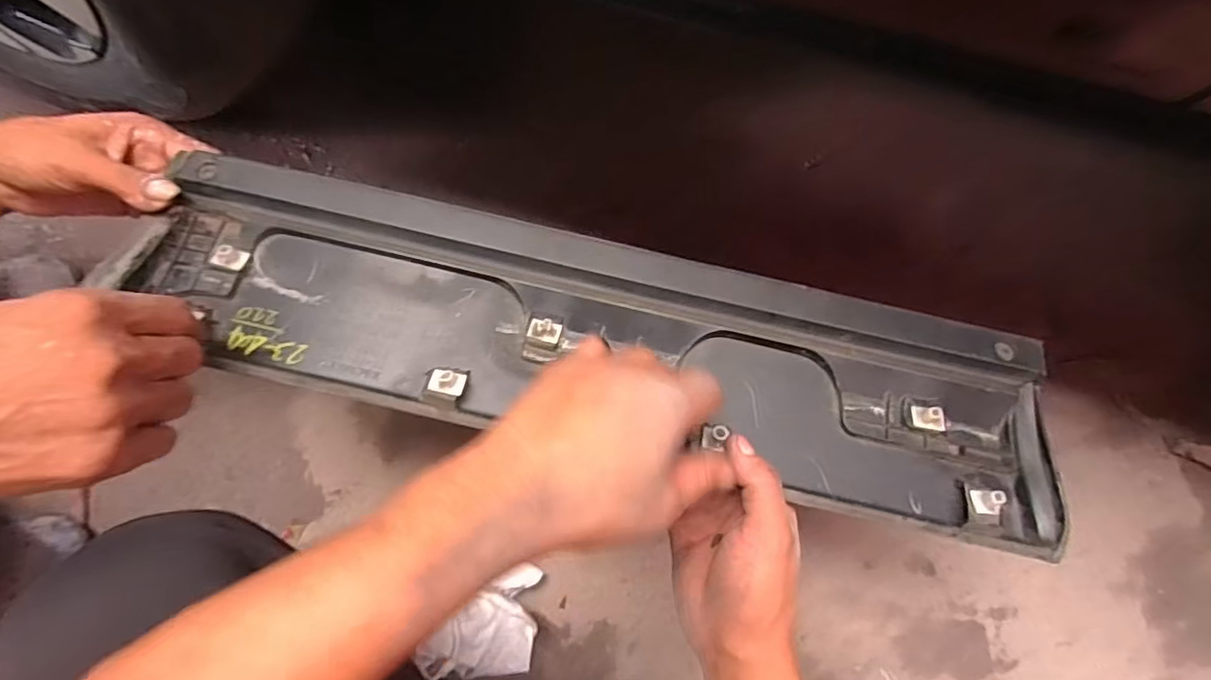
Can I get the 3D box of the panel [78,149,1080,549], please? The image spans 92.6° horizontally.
[{"bbox_3d":[-0.010,-0.002,0.372,0.582,0.026,0.134,14,75,2],"label":"panel"}]

